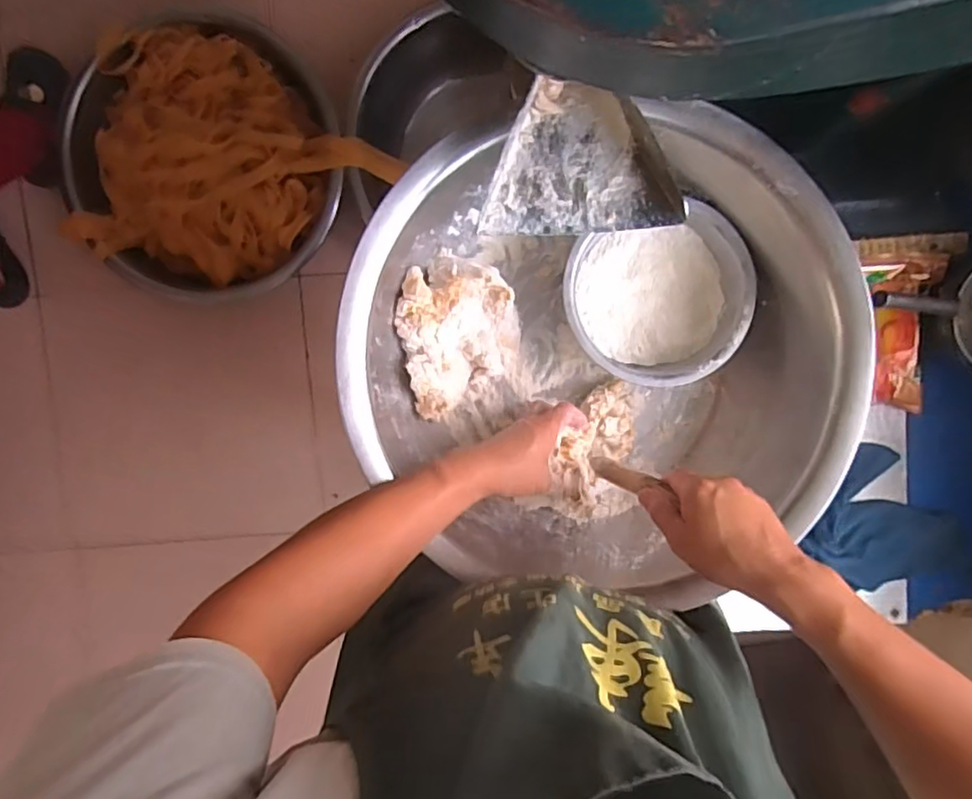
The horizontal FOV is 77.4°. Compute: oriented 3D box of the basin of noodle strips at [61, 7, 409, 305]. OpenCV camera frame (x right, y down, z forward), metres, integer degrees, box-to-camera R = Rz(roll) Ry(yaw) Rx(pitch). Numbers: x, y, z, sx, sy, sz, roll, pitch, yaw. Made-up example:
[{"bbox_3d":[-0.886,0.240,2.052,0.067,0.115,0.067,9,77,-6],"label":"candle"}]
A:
[{"bbox_3d":[-0.554,-0.469,1.207,0.552,0.222,0.508,0,97,0],"label":"basin of noodle strips"}]

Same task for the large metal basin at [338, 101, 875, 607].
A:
[{"bbox_3d":[0.106,-0.037,0.605,0.455,0.174,0.420,0,97,0],"label":"large metal basin"}]

